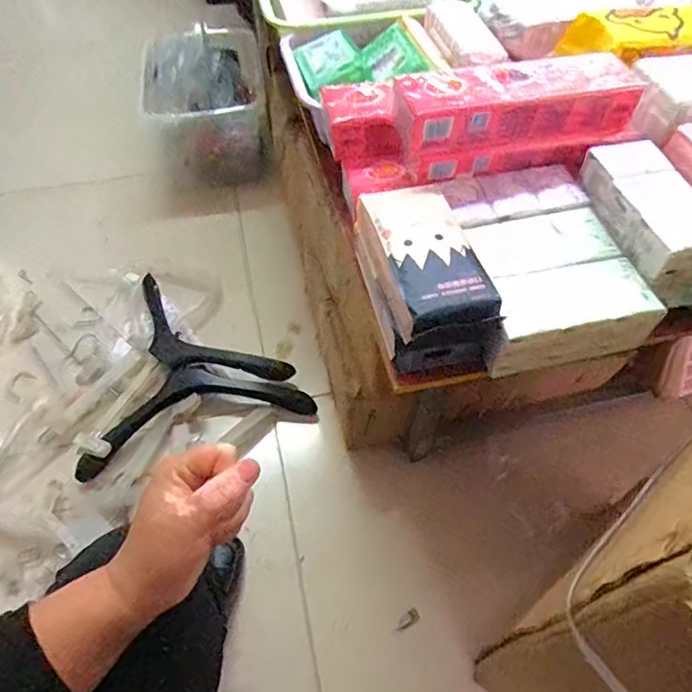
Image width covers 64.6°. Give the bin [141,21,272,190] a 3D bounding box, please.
[{"bbox_3d":[-0.397,-0.691,1.572,0.318,0.264,0.432,-8,55,-6],"label":"bin"}]

